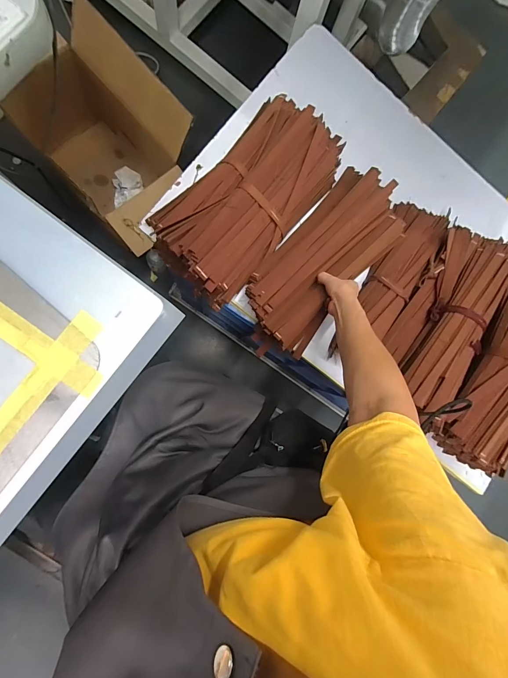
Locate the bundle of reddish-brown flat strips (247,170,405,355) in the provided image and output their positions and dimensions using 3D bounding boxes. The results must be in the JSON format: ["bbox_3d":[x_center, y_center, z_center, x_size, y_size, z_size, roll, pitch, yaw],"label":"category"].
[{"bbox_3d":[0.143,-0.156,0.637,0.167,0.071,0.394,40,82,-5],"label":"bundle of reddish-brown flat strips"}]

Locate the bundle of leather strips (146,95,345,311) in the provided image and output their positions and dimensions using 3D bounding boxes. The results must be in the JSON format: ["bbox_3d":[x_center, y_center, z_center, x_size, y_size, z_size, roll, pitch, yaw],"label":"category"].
[{"bbox_3d":[-0.002,-0.270,0.604,0.206,0.086,0.388,45,81,-4],"label":"bundle of leather strips"}]

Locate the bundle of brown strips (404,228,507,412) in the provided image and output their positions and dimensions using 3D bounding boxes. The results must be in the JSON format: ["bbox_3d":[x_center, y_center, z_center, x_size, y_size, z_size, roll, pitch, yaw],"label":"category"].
[{"bbox_3d":[0.401,-0.044,0.618,0.127,0.066,0.394,25,83,-7],"label":"bundle of brown strips"}]

